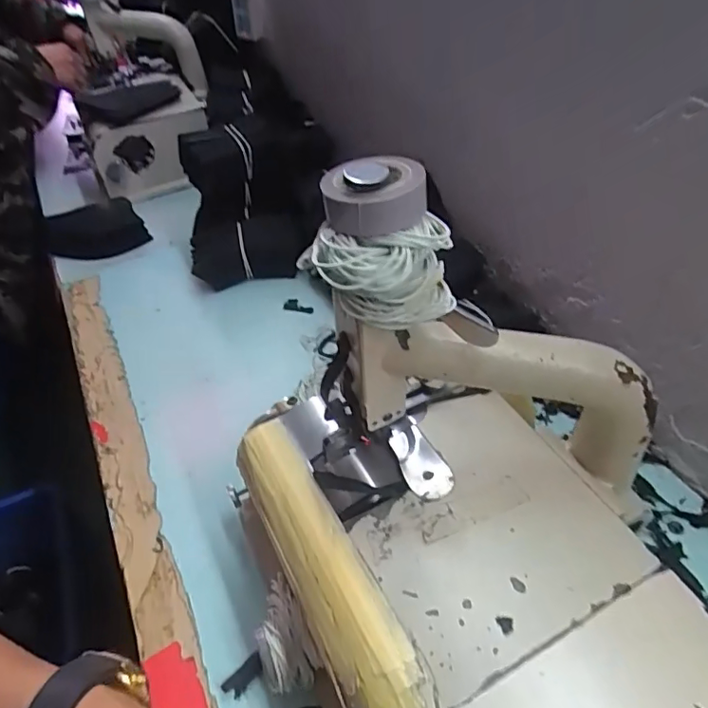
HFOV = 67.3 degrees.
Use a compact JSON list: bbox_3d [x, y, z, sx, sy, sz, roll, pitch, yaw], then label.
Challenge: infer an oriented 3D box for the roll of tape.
[{"bbox_3d":[0.011,-0.081,0.278,0.053,0.022,0.056,-4,46,4],"label":"roll of tape"}]

